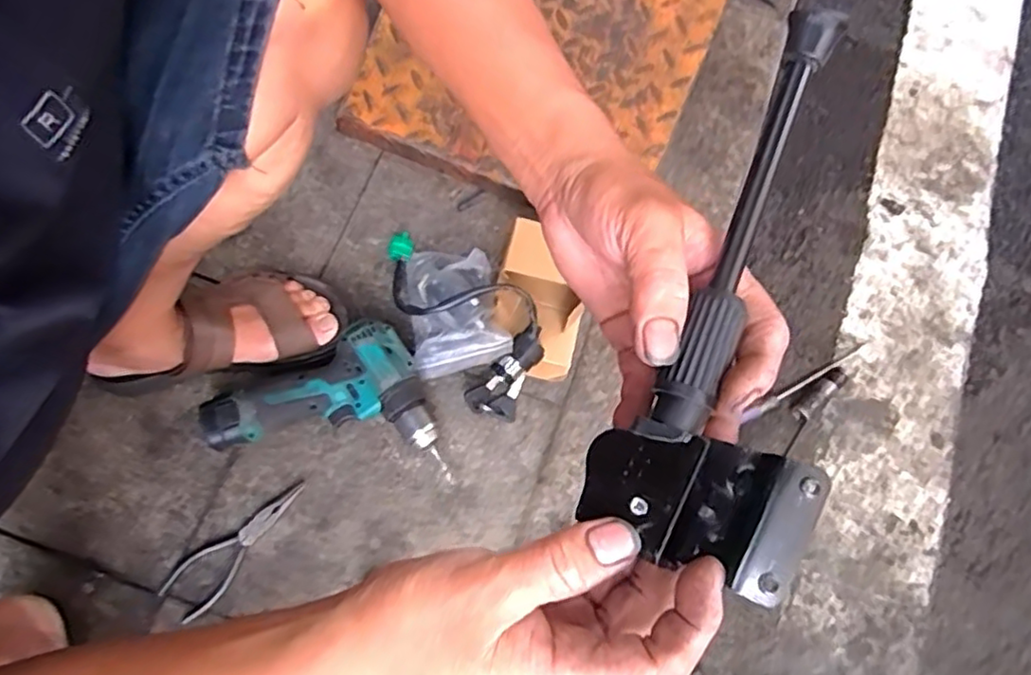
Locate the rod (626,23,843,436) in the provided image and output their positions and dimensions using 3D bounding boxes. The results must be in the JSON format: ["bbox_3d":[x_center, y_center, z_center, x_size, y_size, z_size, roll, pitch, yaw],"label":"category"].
[{"bbox_3d":[0.099,-0.049,0.280,0.022,0.015,0.200,21,81,6],"label":"rod"}]

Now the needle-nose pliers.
[{"bbox_3d":[-0.275,0.200,0.635,0.047,0.004,0.158,40,74,10],"label":"needle-nose pliers"}]

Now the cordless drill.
[{"bbox_3d":[-0.193,0.076,0.650,0.215,0.055,0.156,-12,72,-7],"label":"cordless drill"}]

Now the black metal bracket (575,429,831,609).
[{"bbox_3d":[0.072,0.066,0.260,0.085,0.027,0.053,20,73,6],"label":"black metal bracket"}]

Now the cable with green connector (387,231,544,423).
[{"bbox_3d":[-0.056,-0.032,0.691,0.111,0.050,0.242,-35,77,-14],"label":"cable with green connector"}]

